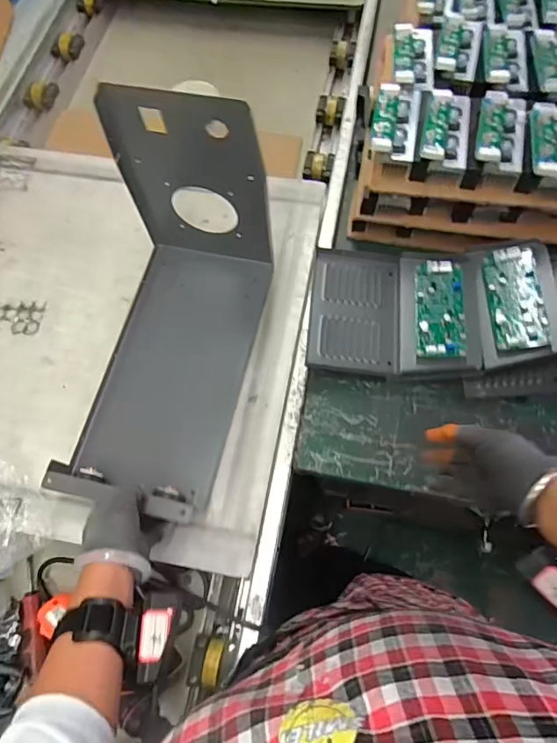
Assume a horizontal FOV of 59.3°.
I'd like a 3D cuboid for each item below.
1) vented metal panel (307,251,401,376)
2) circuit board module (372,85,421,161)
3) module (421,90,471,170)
[{"bbox_3d":[0.105,-0.085,0.664,0.119,0.007,0.182,7,68,-3],"label":"vented metal panel"},{"bbox_3d":[0.149,-0.319,0.615,0.054,0.026,0.121,9,67,7],"label":"circuit board module"},{"bbox_3d":[0.209,-0.302,0.607,0.056,0.020,0.110,10,67,7],"label":"module"}]

